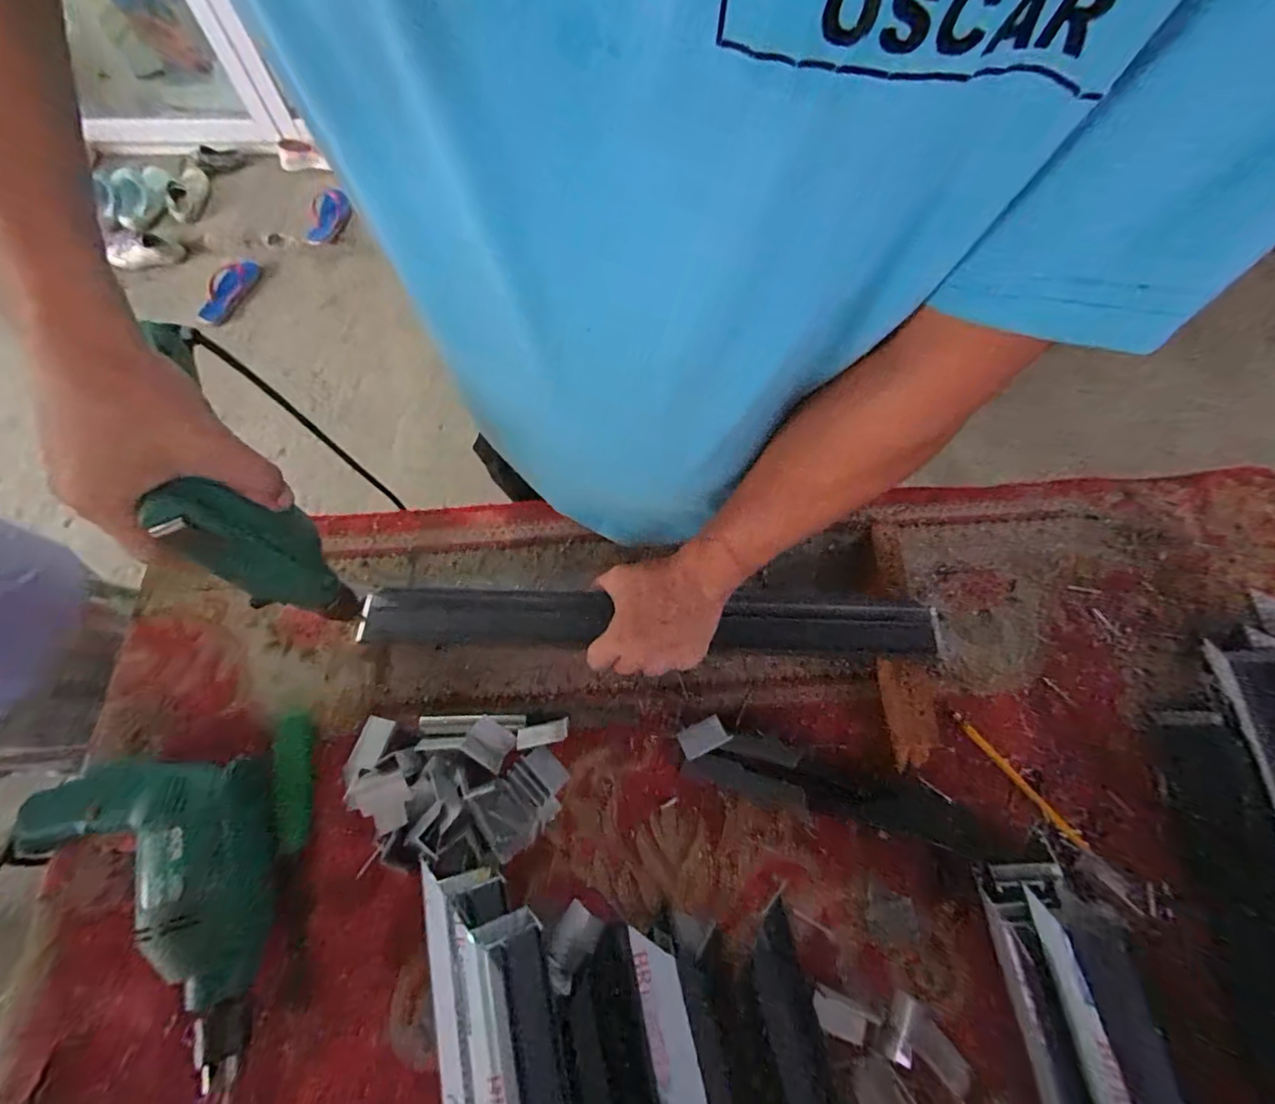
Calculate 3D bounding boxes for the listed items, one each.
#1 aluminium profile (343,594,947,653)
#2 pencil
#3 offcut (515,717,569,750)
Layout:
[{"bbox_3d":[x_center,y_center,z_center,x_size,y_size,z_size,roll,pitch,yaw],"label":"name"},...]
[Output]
[{"bbox_3d":[0.003,0.068,0.522,0.533,0.035,0.069,2,68,3],"label":"aluminium profile"},{"bbox_3d":[0.342,0.203,0.485,0.010,0.011,0.139,-36,73,-13],"label":"pencil"},{"bbox_3d":[-0.085,0.161,0.480,0.047,0.004,0.017,-14,61,-5],"label":"offcut"}]

